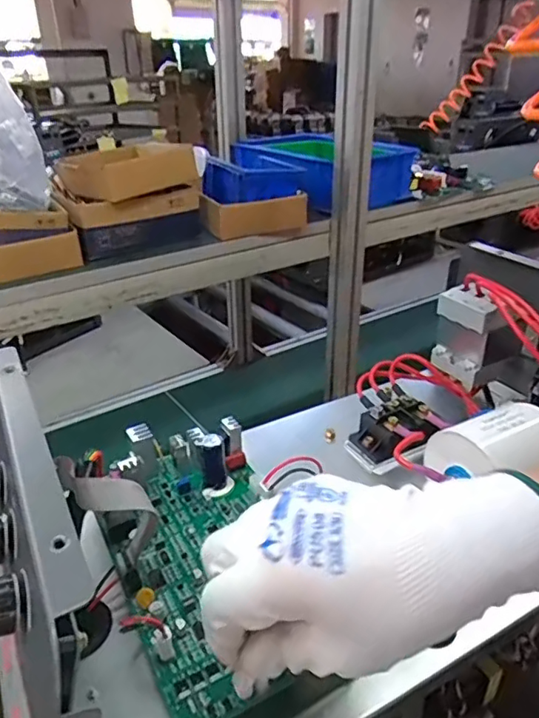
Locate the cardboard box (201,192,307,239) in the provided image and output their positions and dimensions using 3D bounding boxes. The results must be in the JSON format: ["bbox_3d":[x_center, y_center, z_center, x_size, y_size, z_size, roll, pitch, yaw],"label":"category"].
[{"bbox_3d":[-0.020,-0.208,0.789,0.141,0.047,0.067,-14,31,-22],"label":"cardboard box"}]

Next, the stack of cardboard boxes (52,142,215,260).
[{"bbox_3d":[-0.189,-0.224,0.745,0.190,0.127,0.131,-14,31,-22],"label":"stack of cardboard boxes"}]

